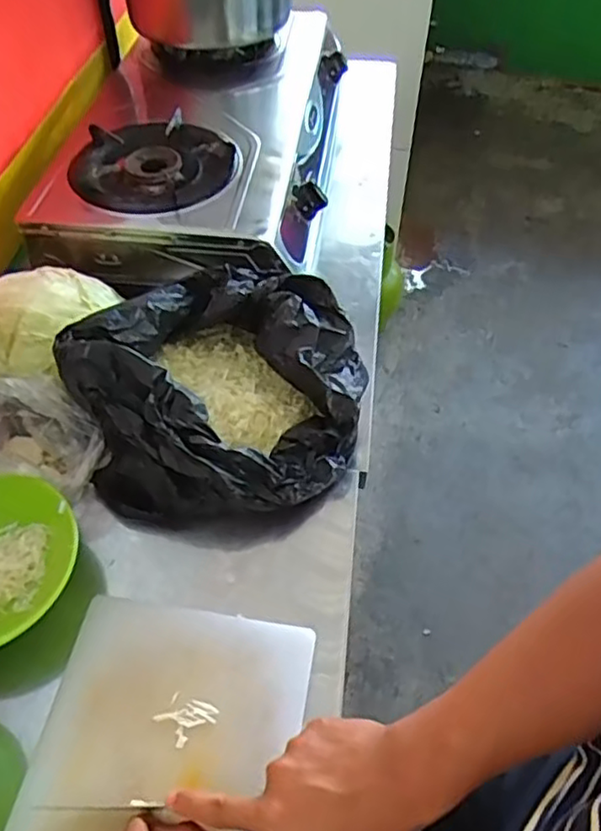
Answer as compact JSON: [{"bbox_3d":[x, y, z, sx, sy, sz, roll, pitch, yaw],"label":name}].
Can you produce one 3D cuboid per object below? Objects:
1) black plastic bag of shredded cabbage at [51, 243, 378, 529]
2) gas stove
[{"bbox_3d":[-0.074,-0.031,0.685,0.249,0.118,0.301,38,60,27],"label":"black plastic bag of shredded cabbage"},{"bbox_3d":[-0.154,-0.422,0.994,0.397,0.126,0.570,5,51,4],"label":"gas stove"}]

